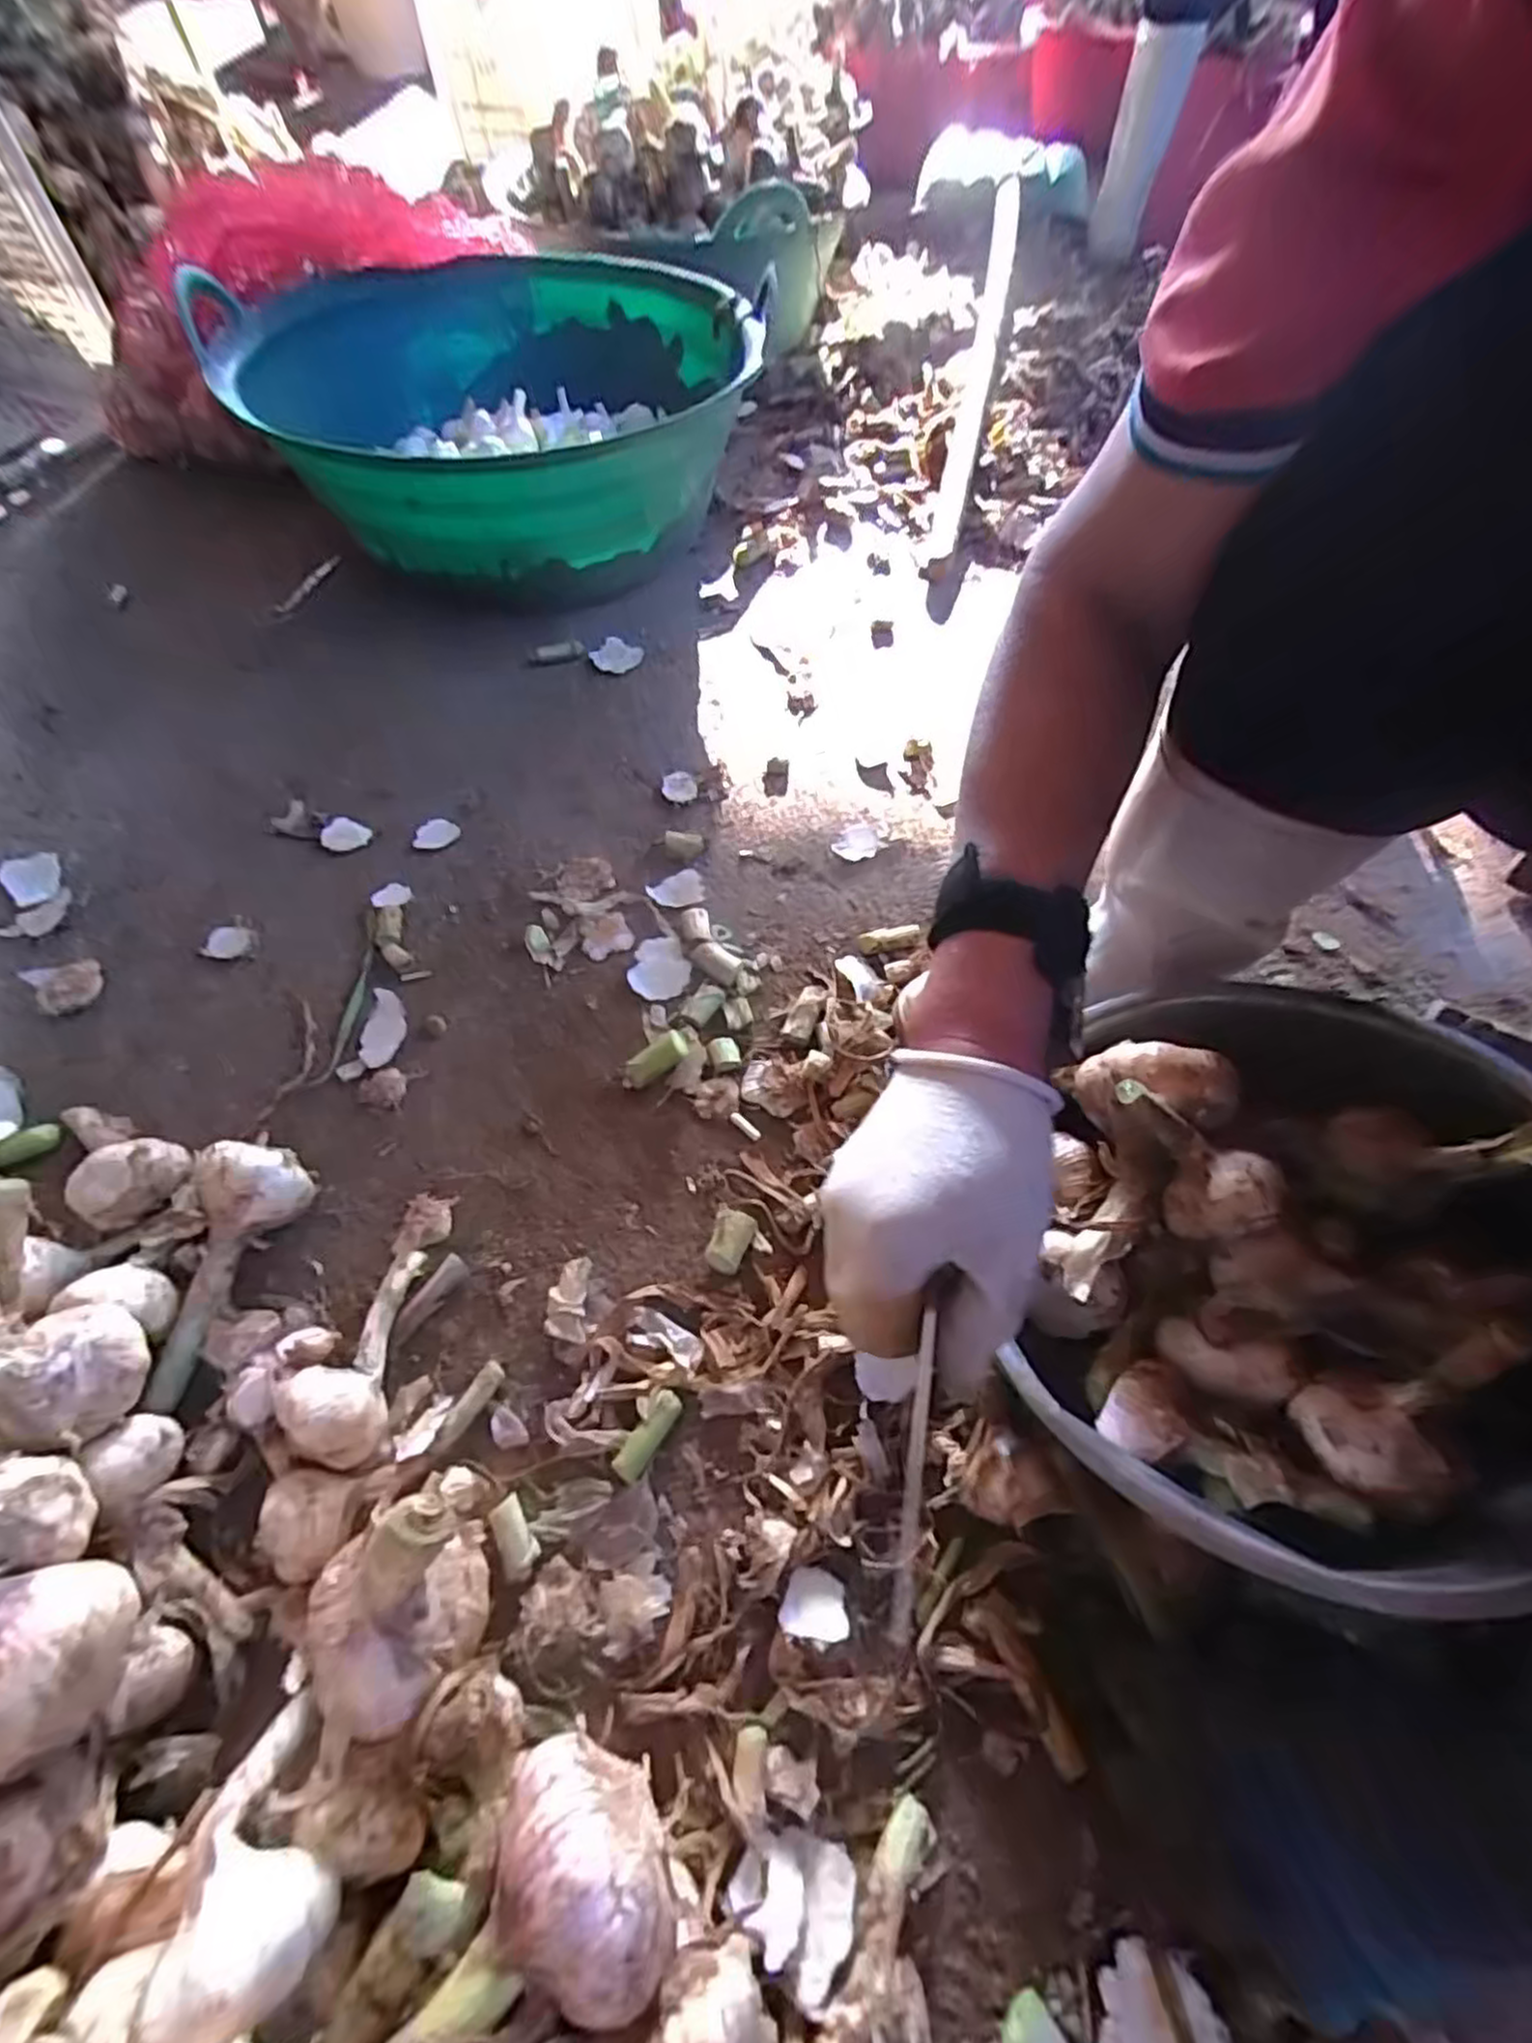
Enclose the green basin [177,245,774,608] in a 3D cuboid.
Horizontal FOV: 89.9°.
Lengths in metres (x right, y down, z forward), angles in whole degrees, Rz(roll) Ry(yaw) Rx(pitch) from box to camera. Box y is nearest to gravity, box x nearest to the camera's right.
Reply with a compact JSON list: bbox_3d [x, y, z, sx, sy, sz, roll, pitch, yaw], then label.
[{"bbox_3d":[-0.261,-0.649,0.850,0.513,0.183,0.553,0,57,-1],"label":"green basin"}]

